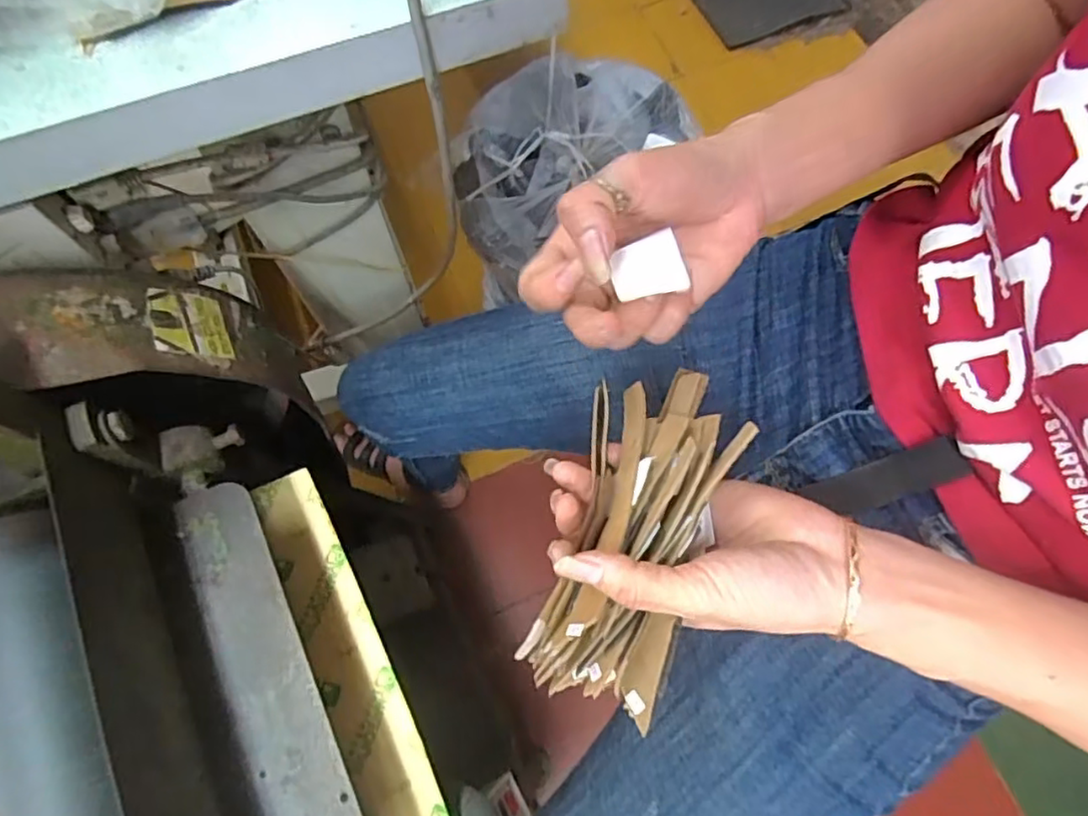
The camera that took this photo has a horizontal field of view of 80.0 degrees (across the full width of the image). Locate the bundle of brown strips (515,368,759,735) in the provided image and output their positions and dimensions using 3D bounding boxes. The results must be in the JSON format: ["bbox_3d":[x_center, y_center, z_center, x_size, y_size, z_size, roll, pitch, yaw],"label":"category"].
[{"bbox_3d":[0.039,0.049,0.287,0.066,0.050,0.152,18,75,10],"label":"bundle of brown strips"}]

